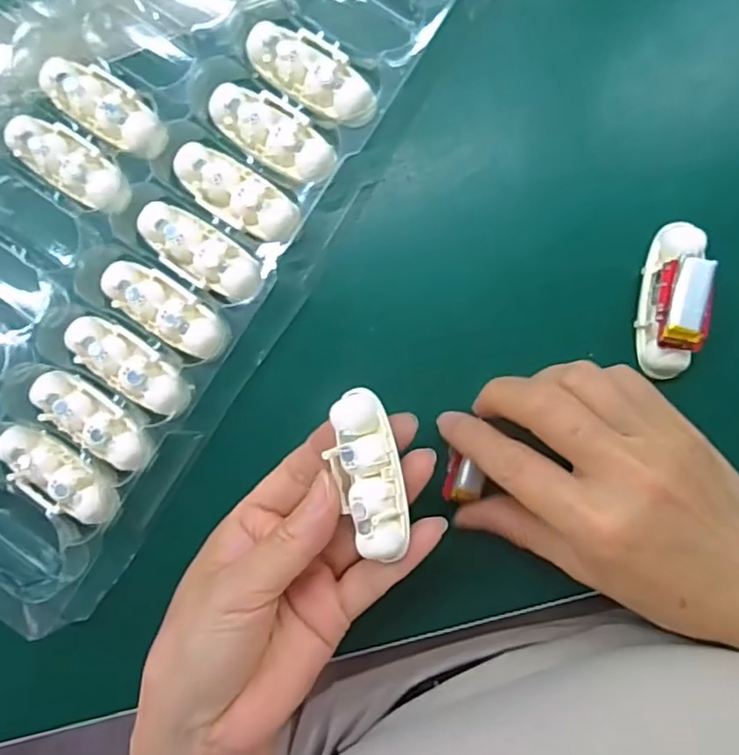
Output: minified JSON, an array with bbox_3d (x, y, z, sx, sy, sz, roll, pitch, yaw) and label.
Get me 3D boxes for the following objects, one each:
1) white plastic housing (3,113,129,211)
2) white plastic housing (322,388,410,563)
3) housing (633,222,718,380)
[{"bbox_3d":[-0.137,-0.097,0.286,0.064,0.009,0.024,42,95,3],"label":"white plastic housing"},{"bbox_3d":[-0.001,0.036,0.235,0.023,0.014,0.061,-13,83,6],"label":"white plastic housing"},{"bbox_3d":[0.125,-0.032,0.258,0.022,0.024,0.063,6,92,6],"label":"housing"}]

